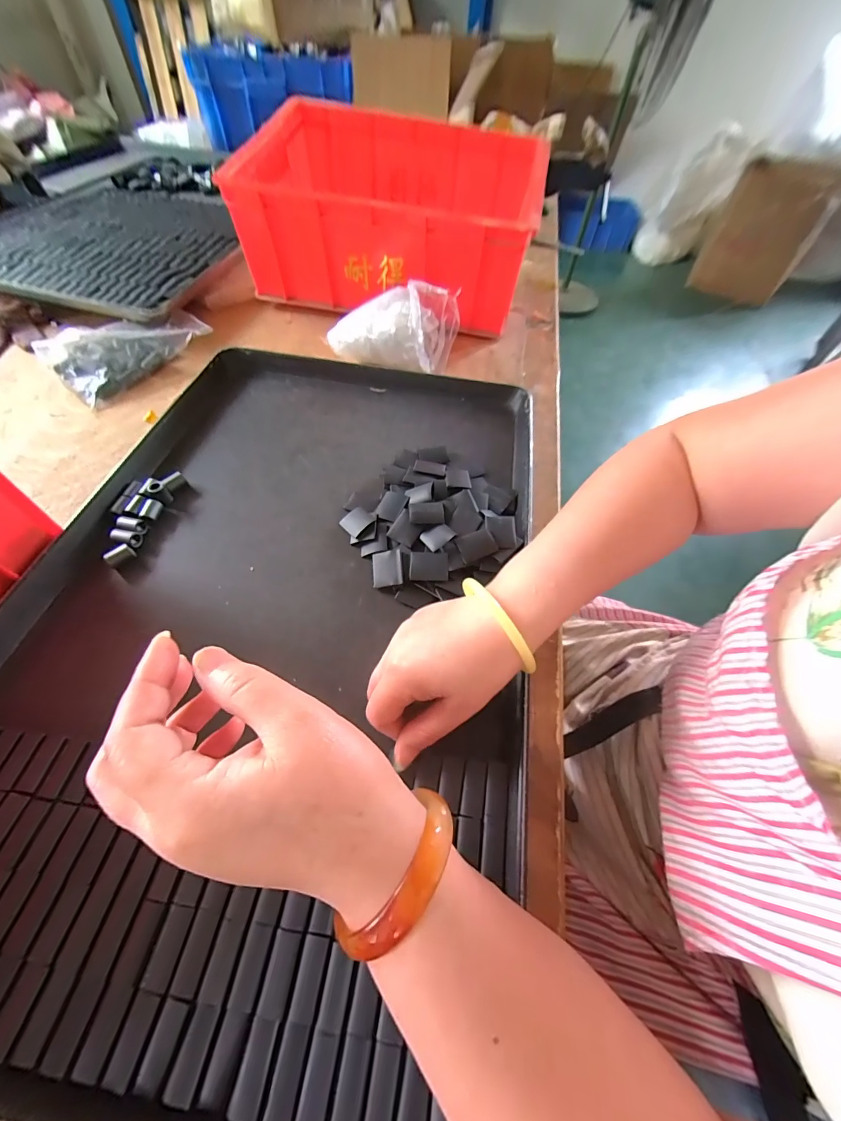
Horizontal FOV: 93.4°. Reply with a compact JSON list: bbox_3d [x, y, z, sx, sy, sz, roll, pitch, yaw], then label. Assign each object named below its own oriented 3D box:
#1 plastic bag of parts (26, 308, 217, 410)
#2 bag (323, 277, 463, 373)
[{"bbox_3d":[-0.372,-0.270,0.501,0.115,0.033,0.180,30,60,17],"label":"plastic bag of parts"},{"bbox_3d":[-0.036,-0.285,0.486,0.151,0.100,0.063,25,59,14],"label":"bag"}]

